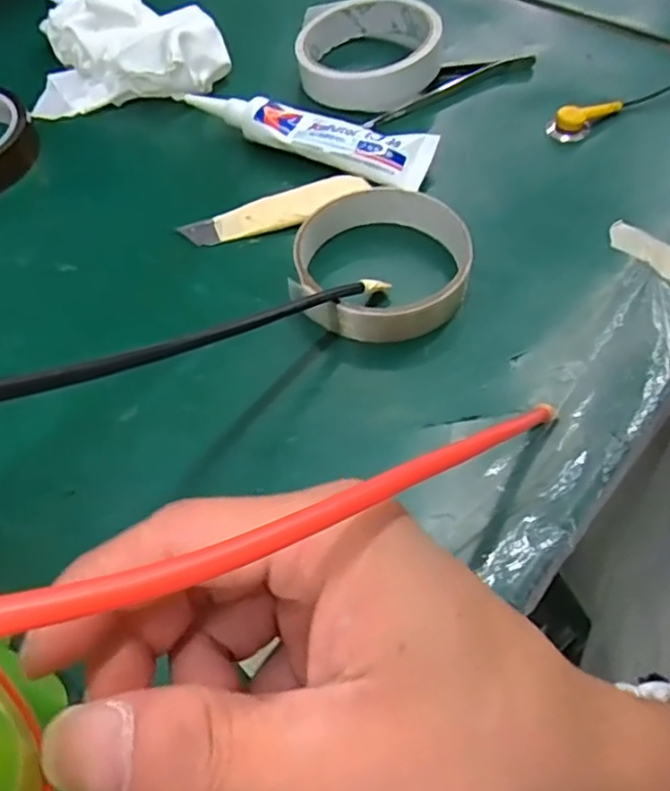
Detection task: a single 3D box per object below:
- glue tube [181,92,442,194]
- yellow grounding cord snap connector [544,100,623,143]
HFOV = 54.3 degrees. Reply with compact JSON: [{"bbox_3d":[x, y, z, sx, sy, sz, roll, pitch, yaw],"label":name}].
[{"bbox_3d":[-0.014,-0.150,0.370,0.143,0.018,0.039,22,60,15],"label":"glue tube"},{"bbox_3d":[0.144,-0.158,0.372,0.041,0.017,0.018,-16,55,15],"label":"yellow grounding cord snap connector"}]

